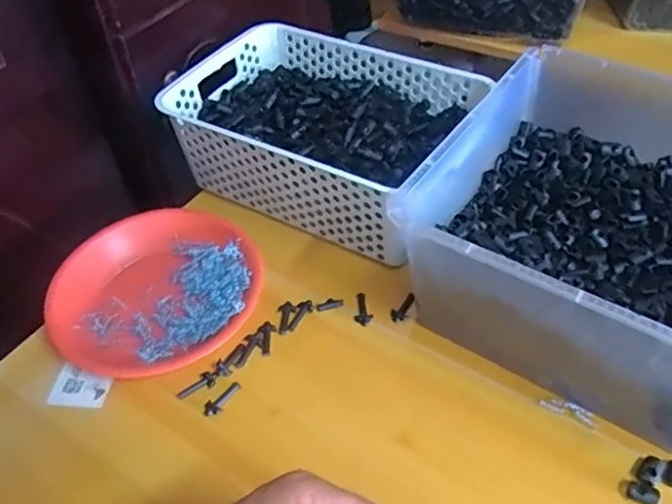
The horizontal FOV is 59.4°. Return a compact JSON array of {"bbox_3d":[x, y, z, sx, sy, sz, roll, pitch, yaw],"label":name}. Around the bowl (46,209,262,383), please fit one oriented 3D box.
[{"bbox_3d":[-0.169,0.033,0.558,0.189,0.027,0.179,-1,47,2],"label":"bowl"}]

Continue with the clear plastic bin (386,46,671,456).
[{"bbox_3d":[0.240,-0.013,0.502,0.292,0.139,0.292,26,53,25],"label":"clear plastic bin"}]

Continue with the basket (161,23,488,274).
[{"bbox_3d":[-0.015,-0.130,0.640,0.285,0.103,0.210,21,51,21],"label":"basket"}]

